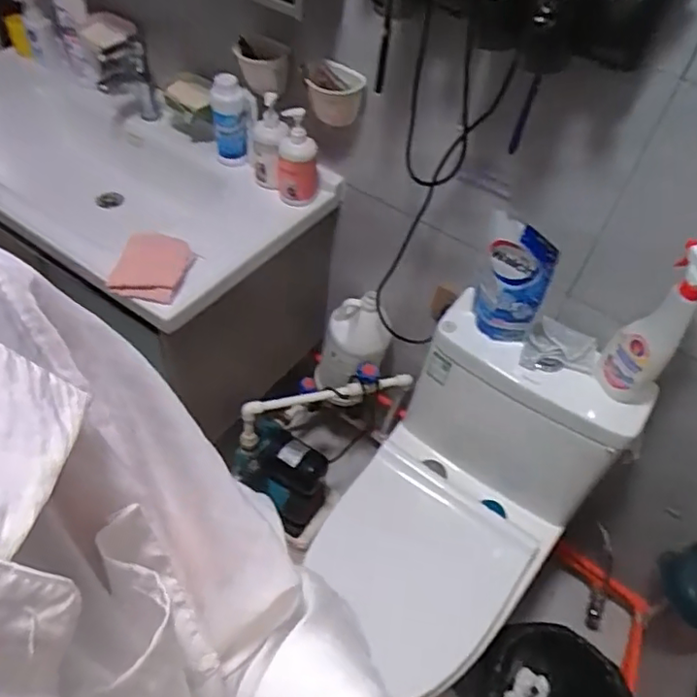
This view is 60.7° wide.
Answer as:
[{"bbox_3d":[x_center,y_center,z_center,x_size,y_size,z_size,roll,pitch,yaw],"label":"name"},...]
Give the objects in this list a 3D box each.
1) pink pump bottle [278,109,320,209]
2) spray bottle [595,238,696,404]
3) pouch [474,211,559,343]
[{"bbox_3d":[-0.096,-0.366,1.153,0.080,0.193,0.064,1,49,-5],"label":"pink pump bottle"},{"bbox_3d":[0.480,-0.027,0.923,0.101,0.300,0.069,32,54,20],"label":"spray bottle"},{"bbox_3d":[0.281,-0.119,1.010,0.118,0.245,0.074,24,51,14],"label":"pouch"}]

